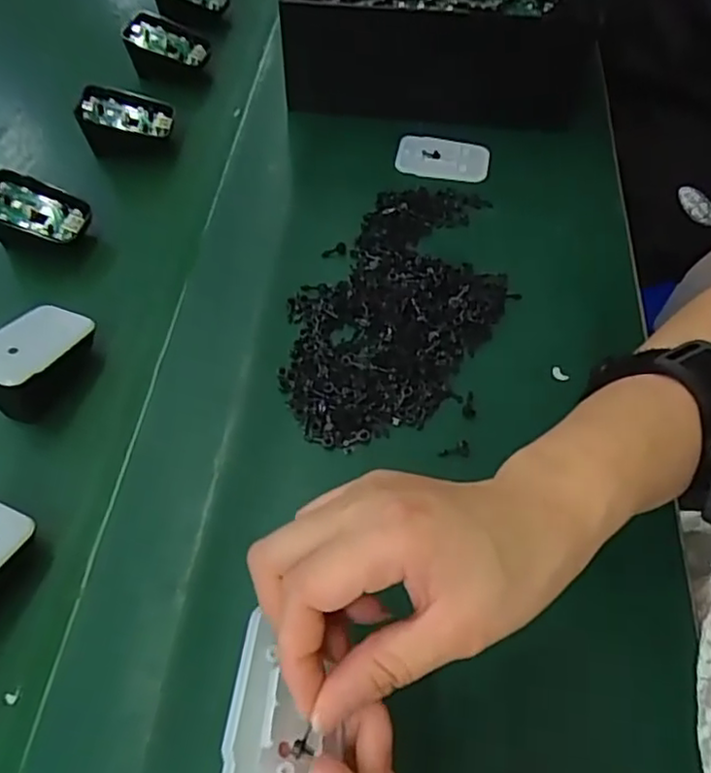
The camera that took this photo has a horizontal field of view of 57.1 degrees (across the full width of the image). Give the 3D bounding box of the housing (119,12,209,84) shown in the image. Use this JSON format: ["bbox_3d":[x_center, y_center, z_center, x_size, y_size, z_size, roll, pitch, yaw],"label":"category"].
[{"bbox_3d":[-0.161,-0.290,0.565,0.064,0.045,0.052,11,57,9],"label":"housing"}]

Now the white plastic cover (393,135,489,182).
[{"bbox_3d":[0.068,-0.180,0.513,0.072,0.007,0.041,11,57,9],"label":"white plastic cover"}]

